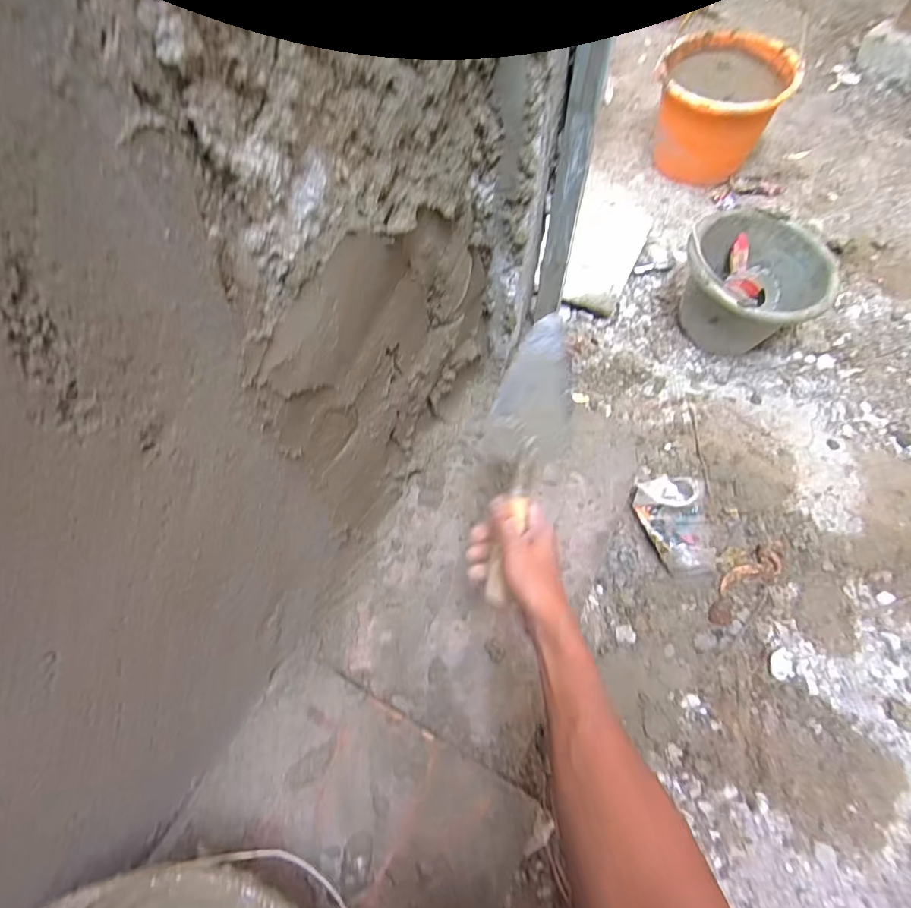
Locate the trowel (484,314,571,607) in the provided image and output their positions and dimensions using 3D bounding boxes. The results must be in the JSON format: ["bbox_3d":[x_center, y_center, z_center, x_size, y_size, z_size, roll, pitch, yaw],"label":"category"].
[{"bbox_3d":[0.072,0.006,0.549,0.084,0.043,0.295,11,86,4],"label":"trowel"}]

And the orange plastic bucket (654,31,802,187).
[{"bbox_3d":[0.578,-0.778,1.171,0.263,0.210,0.255,0,59,0],"label":"orange plastic bucket"}]

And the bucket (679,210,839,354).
[{"bbox_3d":[0.508,-0.295,0.929,0.228,0.163,0.227,0,59,0],"label":"bucket"}]

